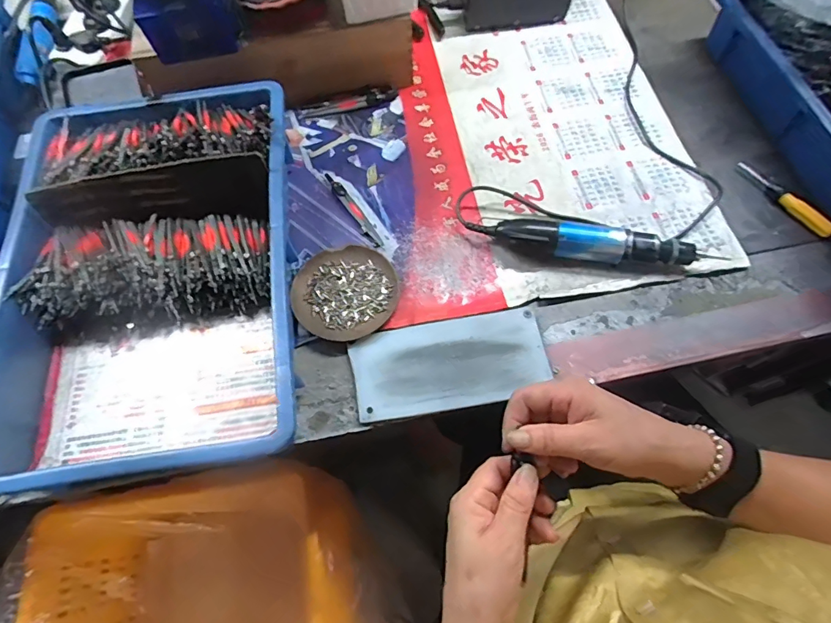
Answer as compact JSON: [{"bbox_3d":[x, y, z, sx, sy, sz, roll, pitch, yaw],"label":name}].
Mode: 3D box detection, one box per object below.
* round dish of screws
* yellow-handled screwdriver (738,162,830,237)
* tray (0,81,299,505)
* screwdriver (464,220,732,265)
[{"bbox_3d":[-0.077,-0.022,0.506,0.111,0.013,0.112,-1,67,2],"label":"round dish of screws"},{"bbox_3d":[0.426,-0.131,0.529,0.016,0.018,0.122,-29,69,-10],"label":"yellow-handled screwdriver"},{"bbox_3d":[-0.271,-0.051,0.489,0.288,0.088,0.428,-9,67,-1],"label":"tray"},{"bbox_3d":[0.196,-0.074,0.501,0.263,0.039,0.036,6,67,5],"label":"screwdriver"}]

